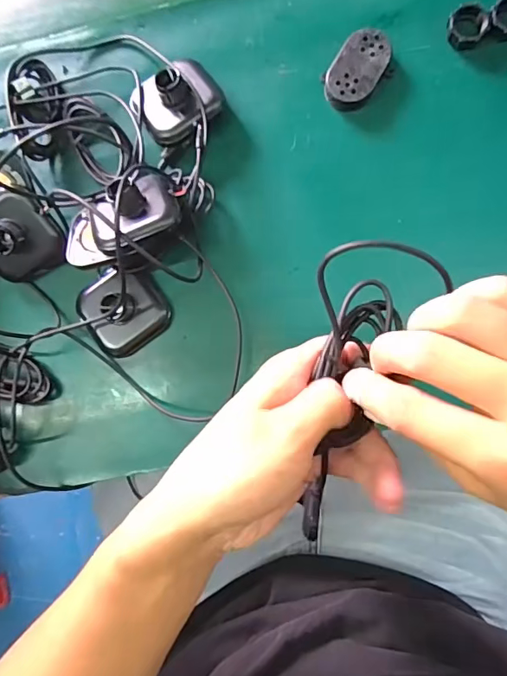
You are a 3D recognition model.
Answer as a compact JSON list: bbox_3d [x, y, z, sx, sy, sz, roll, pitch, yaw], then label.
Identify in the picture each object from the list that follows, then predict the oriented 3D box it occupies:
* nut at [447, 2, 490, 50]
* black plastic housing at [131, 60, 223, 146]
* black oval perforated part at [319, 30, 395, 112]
[{"bbox_3d":[0.148,-0.215,0.336,0.027,0.009,0.026,0,87,5],"label":"nut"},{"bbox_3d":[-0.053,-0.167,0.348,0.058,0.032,0.050,-37,85,2],"label":"black plastic housing"},{"bbox_3d":[0.074,-0.189,0.344,0.036,0.014,0.055,36,90,6],"label":"black oval perforated part"}]

